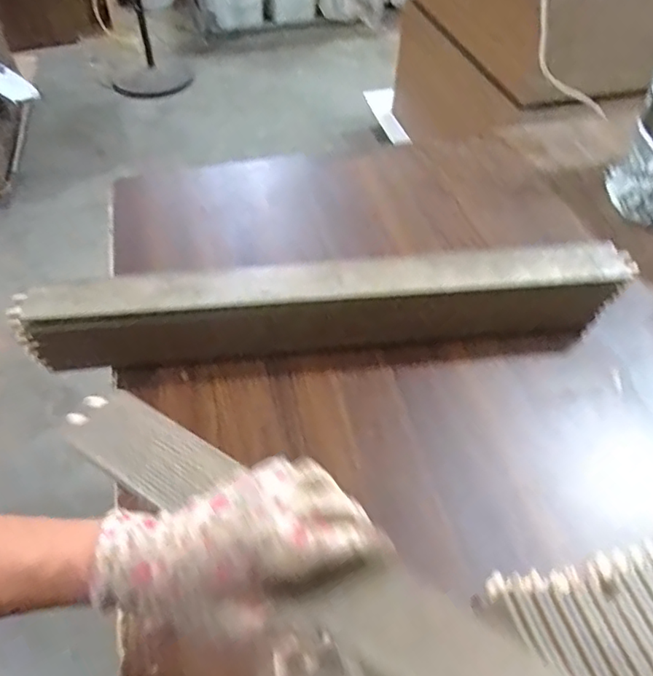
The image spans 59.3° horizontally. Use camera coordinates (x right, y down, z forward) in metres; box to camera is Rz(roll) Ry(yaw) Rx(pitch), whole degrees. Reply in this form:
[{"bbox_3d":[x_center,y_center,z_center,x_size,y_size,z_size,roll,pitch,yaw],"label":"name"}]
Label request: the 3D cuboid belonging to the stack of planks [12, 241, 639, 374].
[{"bbox_3d":[0.019,-0.028,0.645,0.665,0.107,0.077,-3,49,-3],"label":"stack of planks"}]

